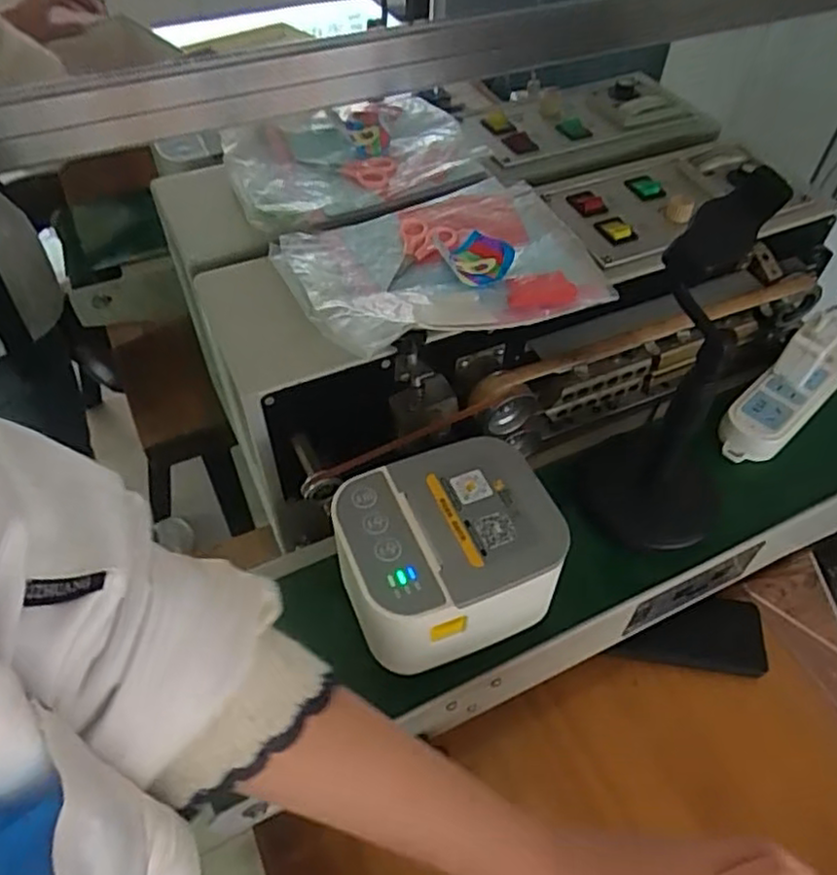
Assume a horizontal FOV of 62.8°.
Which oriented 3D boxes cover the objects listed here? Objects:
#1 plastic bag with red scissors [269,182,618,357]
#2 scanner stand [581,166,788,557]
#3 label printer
[{"bbox_3d":[0.018,-0.134,0.528,0.223,0.026,0.153,-16,53,-14],"label":"plastic bag with red scissors"},{"bbox_3d":[0.193,-0.036,0.477,0.103,0.289,0.093,22,54,16],"label":"scanner stand"},{"bbox_3d":[0.017,0.081,0.469,0.143,0.087,0.118,-19,54,-16],"label":"label printer"}]

